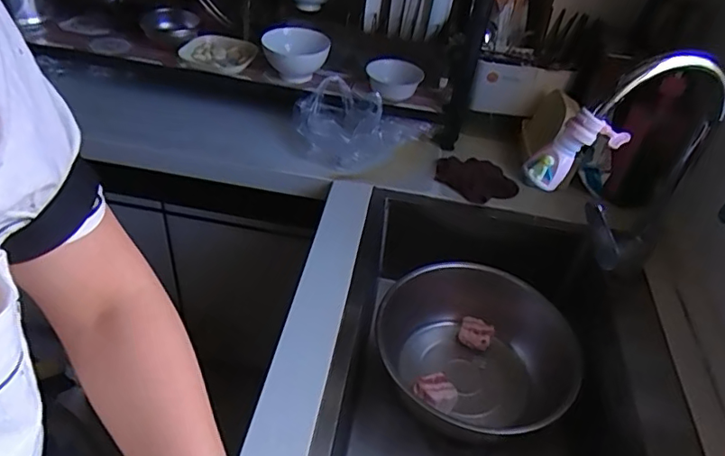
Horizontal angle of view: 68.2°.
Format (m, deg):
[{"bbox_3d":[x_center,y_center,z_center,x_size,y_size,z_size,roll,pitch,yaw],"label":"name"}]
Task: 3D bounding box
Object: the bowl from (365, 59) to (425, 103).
[{"bbox_3d":[0.060,-0.283,1.021,0.102,0.044,0.102,4,42,-4],"label":"bowl"}]

